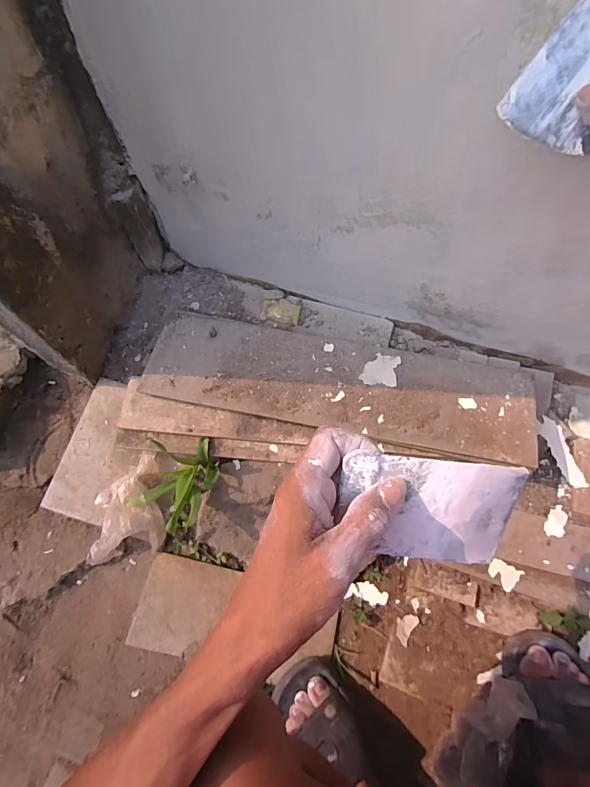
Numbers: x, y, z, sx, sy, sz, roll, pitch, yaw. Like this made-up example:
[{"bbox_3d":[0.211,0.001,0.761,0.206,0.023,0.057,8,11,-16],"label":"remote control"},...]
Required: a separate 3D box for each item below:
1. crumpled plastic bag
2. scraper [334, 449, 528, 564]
[{"bbox_3d":[-0.266,0.179,0.609,0.100,0.063,0.145,-13,66,-4],"label":"crumpled plastic bag"},{"bbox_3d":[0.079,0.073,0.235,0.103,0.077,0.004,5,26,-1],"label":"scraper"}]

